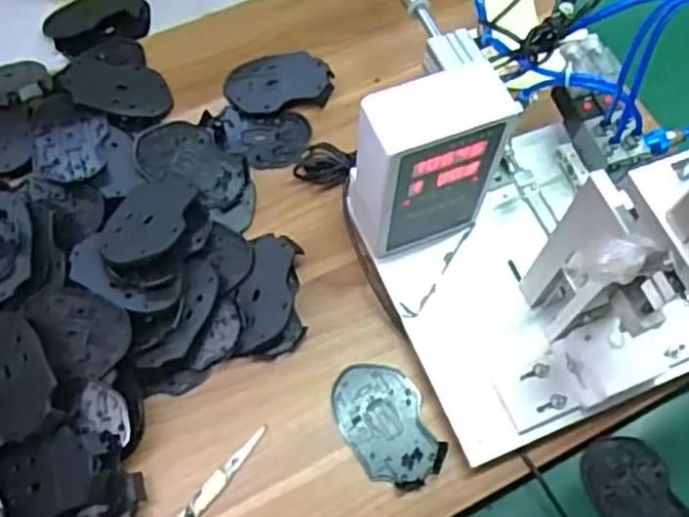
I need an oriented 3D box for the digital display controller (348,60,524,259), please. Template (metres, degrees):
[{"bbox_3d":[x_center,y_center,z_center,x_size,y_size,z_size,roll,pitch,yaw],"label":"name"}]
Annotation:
[{"bbox_3d":[0.067,-0.078,0.612,0.111,0.176,0.071,-19,69,-10],"label":"digital display controller"}]

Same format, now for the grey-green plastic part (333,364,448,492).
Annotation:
[{"bbox_3d":[0.037,0.147,0.635,0.074,0.009,0.115,-22,69,-12],"label":"grey-green plastic part"}]

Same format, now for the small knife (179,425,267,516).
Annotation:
[{"bbox_3d":[-0.106,0.189,0.610,0.015,0.004,0.114,38,70,13],"label":"small knife"}]

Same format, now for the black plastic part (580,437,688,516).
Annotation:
[{"bbox_3d":[0.264,0.214,0.635,0.074,0.015,0.116,-30,71,-14],"label":"black plastic part"}]

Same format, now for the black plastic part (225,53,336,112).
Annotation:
[{"bbox_3d":[-0.071,-0.189,0.780,0.113,0.028,0.071,-1,67,-3],"label":"black plastic part"}]

